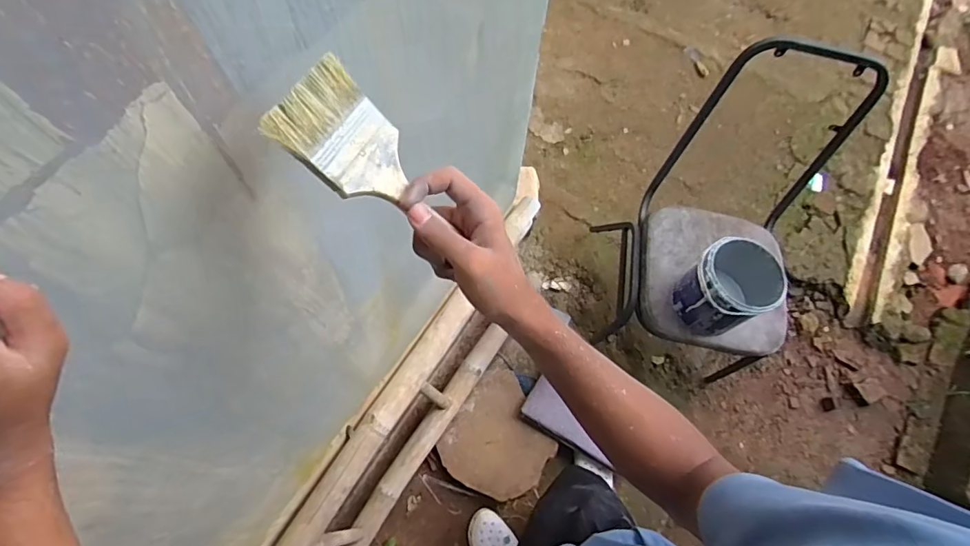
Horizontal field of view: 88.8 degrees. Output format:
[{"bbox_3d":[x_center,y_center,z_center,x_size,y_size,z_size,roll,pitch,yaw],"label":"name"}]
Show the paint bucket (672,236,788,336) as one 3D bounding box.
[{"bbox_3d":[0.581,0.041,1.202,0.183,0.195,0.178,1,66,-2],"label":"paint bucket"}]

